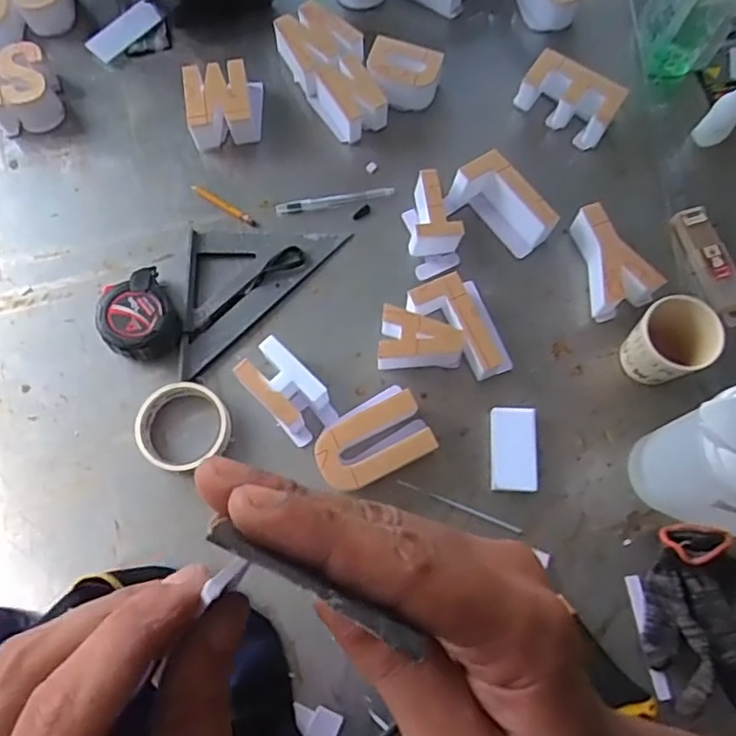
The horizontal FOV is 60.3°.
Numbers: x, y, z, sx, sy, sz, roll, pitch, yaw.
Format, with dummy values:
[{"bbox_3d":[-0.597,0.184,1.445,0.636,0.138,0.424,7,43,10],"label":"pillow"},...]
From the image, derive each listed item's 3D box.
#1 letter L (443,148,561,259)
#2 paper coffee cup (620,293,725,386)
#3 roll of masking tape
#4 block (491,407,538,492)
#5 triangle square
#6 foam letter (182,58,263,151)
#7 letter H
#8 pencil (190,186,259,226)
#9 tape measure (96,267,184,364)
[{"bbox_3d":[0.148,-0.180,0.712,0.073,0.049,0.120,-38,76,-11],"label":"letter L"},{"bbox_3d":[0.300,-0.020,0.645,0.071,0.107,0.071,0,71,0],"label":"paper coffee cup"},{"bbox_3d":[-0.189,0.060,0.643,0.094,0.023,0.088,0,71,0],"label":"roll of masking tape"},{"bbox_3d":[0.148,0.081,0.641,0.043,0.023,0.084,2,71,1],"label":"block"},{"bbox_3d":[-0.116,-0.073,0.695,0.168,0.012,0.169,0,71,0],"label":"triangle square"},{"bbox_3d":[-0.170,-0.310,0.751,0.085,0.050,0.095,-6,72,-1],"label":"foam letter"},{"bbox_3d":[-0.083,0.024,0.650,0.058,0.047,0.101,-40,76,-12],"label":"letter H"},{"bbox_3d":[-0.166,-0.188,0.733,0.087,0.007,0.011,33,74,11],"label":"pencil"},{"bbox_3d":[-0.243,-0.050,0.675,0.080,0.041,0.091,-32,75,-10],"label":"tape measure"}]

